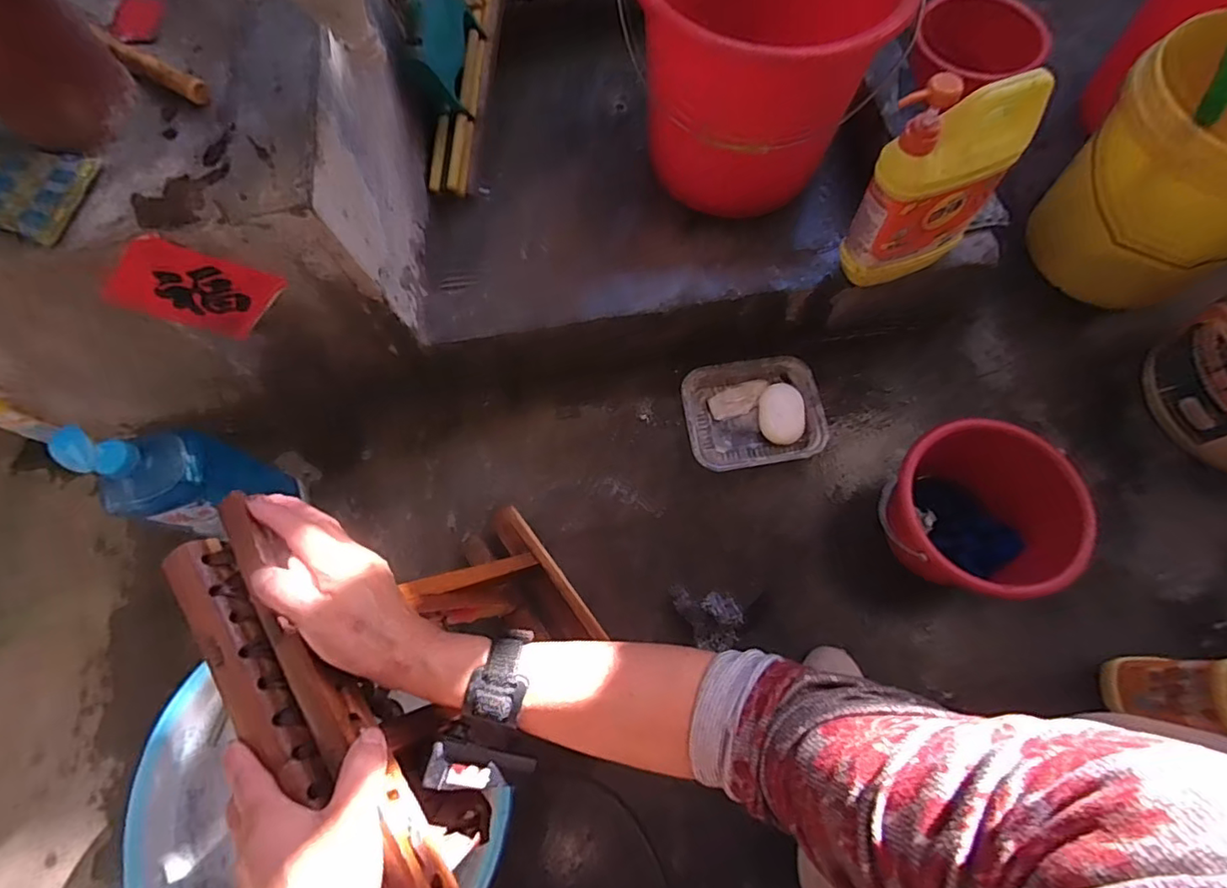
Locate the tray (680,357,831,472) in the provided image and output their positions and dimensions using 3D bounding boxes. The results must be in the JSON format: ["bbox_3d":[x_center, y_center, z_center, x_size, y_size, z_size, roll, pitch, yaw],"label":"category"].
[{"bbox_3d":[0.189,-0.041,0.787,0.182,0.033,0.149,-10,72,-1],"label":"tray"}]

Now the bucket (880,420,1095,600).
[{"bbox_3d":[0.401,0.088,0.661,0.190,0.156,0.175,-1,72,2],"label":"bucket"}]

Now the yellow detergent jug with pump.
[{"bbox_3d":[0.342,-0.270,0.605,0.146,0.221,0.068,-21,72,-5],"label":"yellow detergent jug with pump"}]

